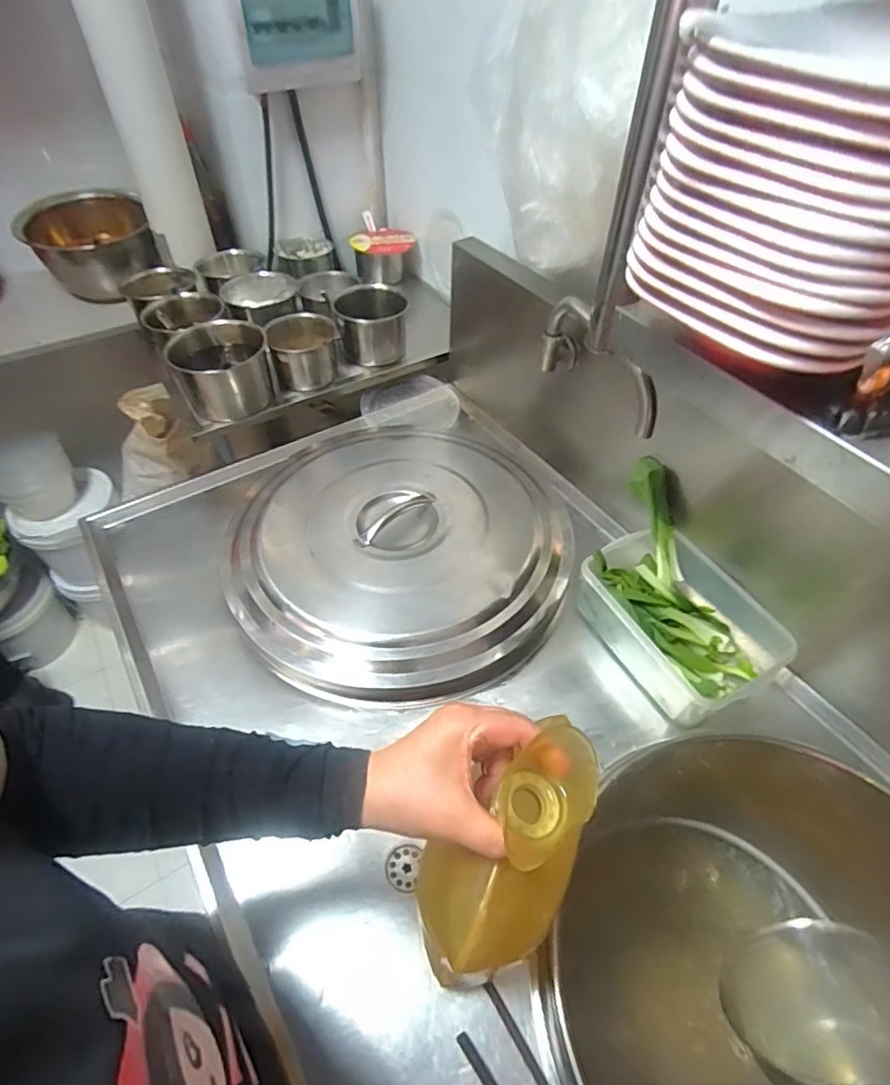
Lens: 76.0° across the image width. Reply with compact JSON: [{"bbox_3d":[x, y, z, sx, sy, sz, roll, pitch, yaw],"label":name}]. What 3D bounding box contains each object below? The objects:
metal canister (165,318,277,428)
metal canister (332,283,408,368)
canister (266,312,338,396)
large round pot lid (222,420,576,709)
[{"bbox_3d":[-0.358,-0.276,0.934,0.146,0.105,0.136,-19,51,-16],"label":"metal canister"},{"bbox_3d":[-0.133,-0.390,1.047,0.130,0.105,0.137,-11,49,-10],"label":"metal canister"},{"bbox_3d":[-0.240,-0.327,0.990,0.112,0.088,0.116,-11,49,-10],"label":"canister"},{"bbox_3d":[-0.067,-0.020,0.795,0.466,0.071,0.494,0,48,0],"label":"large round pot lid"}]

